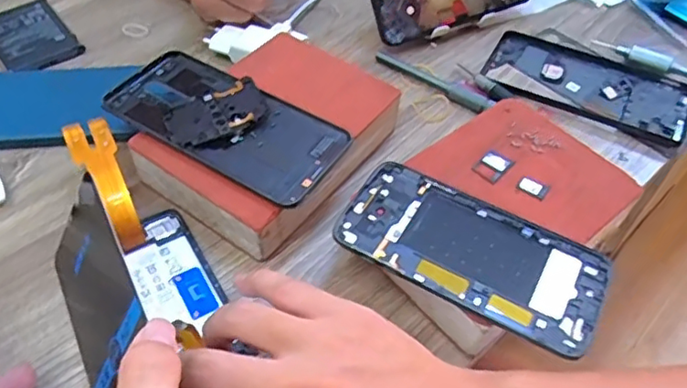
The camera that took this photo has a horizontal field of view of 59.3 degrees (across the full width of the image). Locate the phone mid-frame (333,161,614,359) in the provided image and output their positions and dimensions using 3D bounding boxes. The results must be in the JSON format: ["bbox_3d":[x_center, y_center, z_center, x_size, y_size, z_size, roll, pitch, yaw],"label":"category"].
[{"bbox_3d":[0.073,0.033,0.349,0.148,0.008,0.071,26,54,16],"label":"phone mid-frame"}]

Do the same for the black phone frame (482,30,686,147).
[{"bbox_3d":[0.206,-0.094,0.513,0.165,0.007,0.086,23,53,14],"label":"black phone frame"}]

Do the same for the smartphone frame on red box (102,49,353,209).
[{"bbox_3d":[-0.080,-0.050,0.408,0.160,0.009,0.075,28,54,17],"label":"smartphone frame on red box"}]

